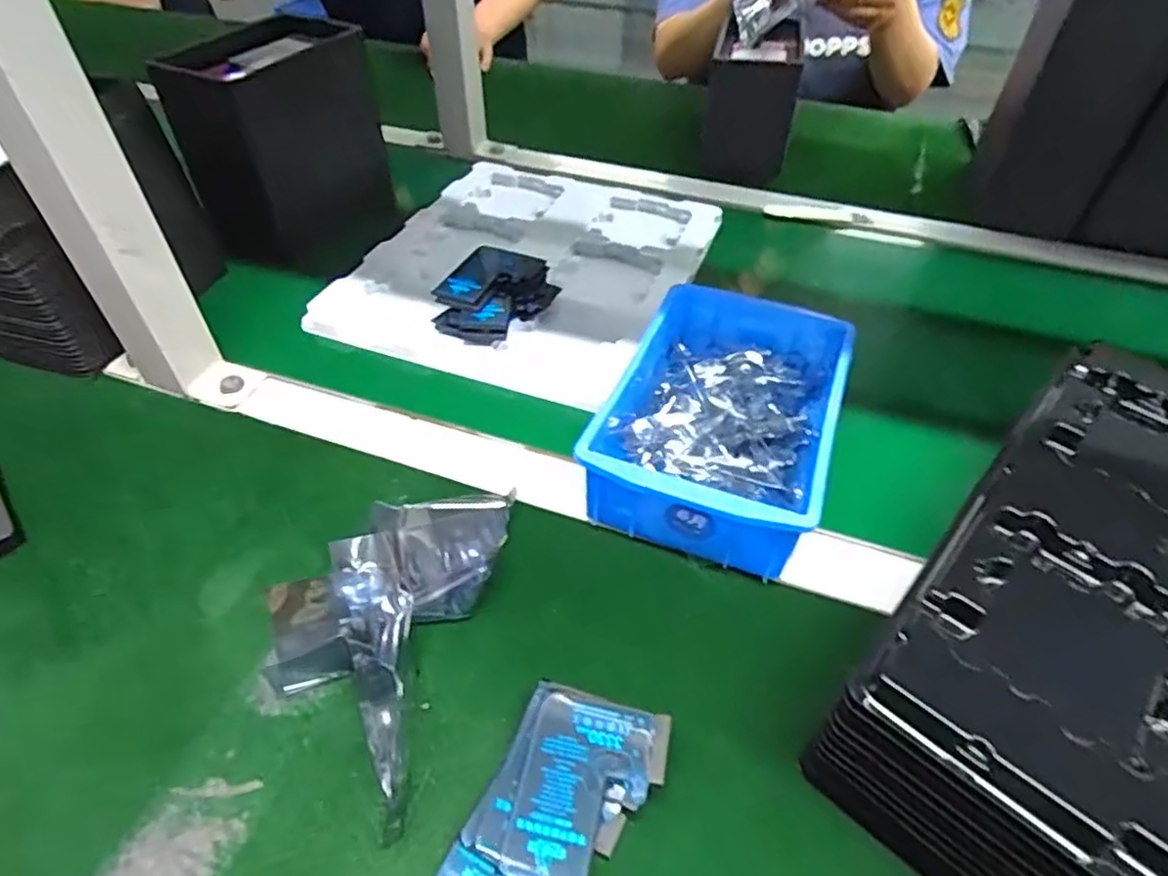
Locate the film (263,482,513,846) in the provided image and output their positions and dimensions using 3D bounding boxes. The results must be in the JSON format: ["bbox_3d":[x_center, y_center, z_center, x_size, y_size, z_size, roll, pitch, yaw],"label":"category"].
[{"bbox_3d":[-0.102,0.084,0.345,0.089,0.040,0.175,12,47,10],"label":"film"}]

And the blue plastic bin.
[{"bbox_3d":[0.089,-0.018,0.428,0.133,0.066,0.201,17,48,14],"label":"blue plastic bin"}]

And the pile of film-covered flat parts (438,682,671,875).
[{"bbox_3d":[-0.010,0.159,0.285,0.064,0.025,0.096,21,50,18],"label":"pile of film-covered flat parts"}]

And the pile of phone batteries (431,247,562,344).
[{"bbox_3d":[-0.070,-0.109,0.527,0.079,0.056,0.085,13,48,12],"label":"pile of phone batteries"}]

